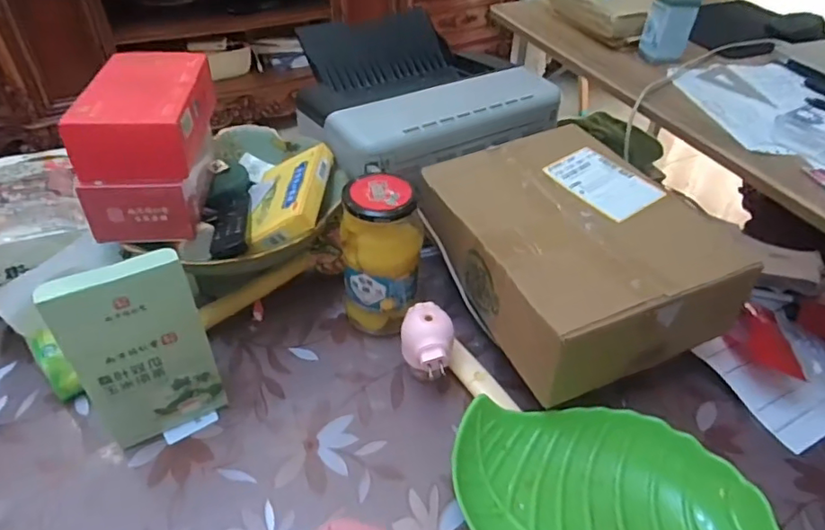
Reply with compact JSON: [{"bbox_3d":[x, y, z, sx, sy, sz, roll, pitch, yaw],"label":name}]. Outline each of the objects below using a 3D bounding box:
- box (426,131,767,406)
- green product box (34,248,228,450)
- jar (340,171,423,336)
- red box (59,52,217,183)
[{"bbox_3d":[0.172,-0.025,0.639,0.221,0.108,0.306,-15,45,-18],"label":"box"},{"bbox_3d":[-0.248,0.088,0.526,0.107,0.216,0.028,-18,47,-20],"label":"green product box"},{"bbox_3d":[-0.037,-0.004,0.657,0.086,0.188,0.079,1,42,-1],"label":"jar"},{"bbox_3d":[-0.283,-0.165,0.597,0.105,0.066,0.171,-3,42,-6],"label":"red box"}]

